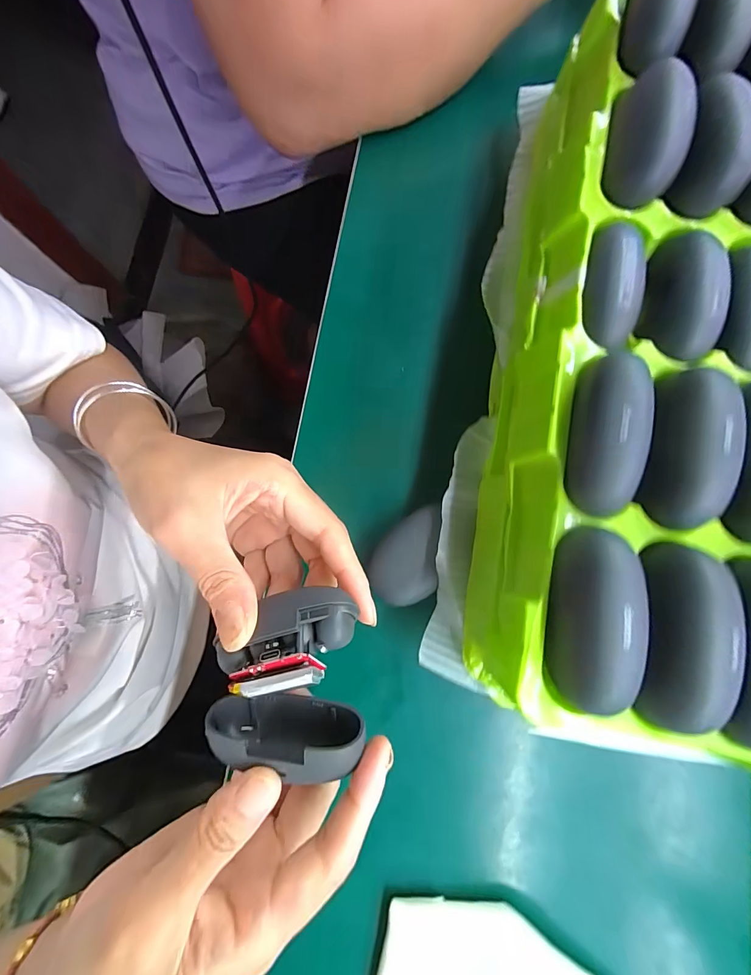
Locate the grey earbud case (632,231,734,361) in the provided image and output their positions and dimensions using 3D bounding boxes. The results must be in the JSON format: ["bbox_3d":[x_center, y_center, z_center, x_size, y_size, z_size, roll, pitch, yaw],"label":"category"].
[{"bbox_3d":[0.140,-0.086,0.167,0.032,0.019,0.060,21,82,4],"label":"grey earbud case"}]

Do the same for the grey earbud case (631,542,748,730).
[{"bbox_3d":[0.114,0.054,0.136,0.023,0.027,0.066,7,81,2],"label":"grey earbud case"}]

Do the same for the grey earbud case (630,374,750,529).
[{"bbox_3d":[0.123,-0.015,0.147,0.026,0.023,0.060,8,91,3],"label":"grey earbud case"}]

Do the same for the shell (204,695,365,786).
[{"bbox_3d":[-0.038,0.110,0.165,0.067,0.027,0.027,-1,77,13],"label":"shell"}]

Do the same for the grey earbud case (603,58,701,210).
[{"bbox_3d":[0.127,-0.164,0.172,0.028,0.024,0.059,11,81,3],"label":"grey earbud case"}]

